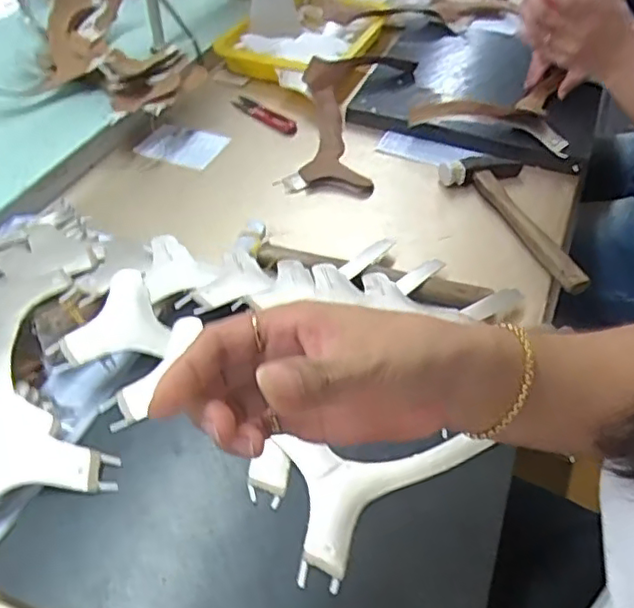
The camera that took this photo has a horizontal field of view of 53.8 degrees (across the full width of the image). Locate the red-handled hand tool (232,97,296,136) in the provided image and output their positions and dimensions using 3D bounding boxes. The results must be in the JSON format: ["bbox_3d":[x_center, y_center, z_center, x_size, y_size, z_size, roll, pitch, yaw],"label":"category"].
[{"bbox_3d":[-0.072,-0.247,0.819,0.106,0.012,0.027,36,55,28],"label":"red-handled hand tool"}]

